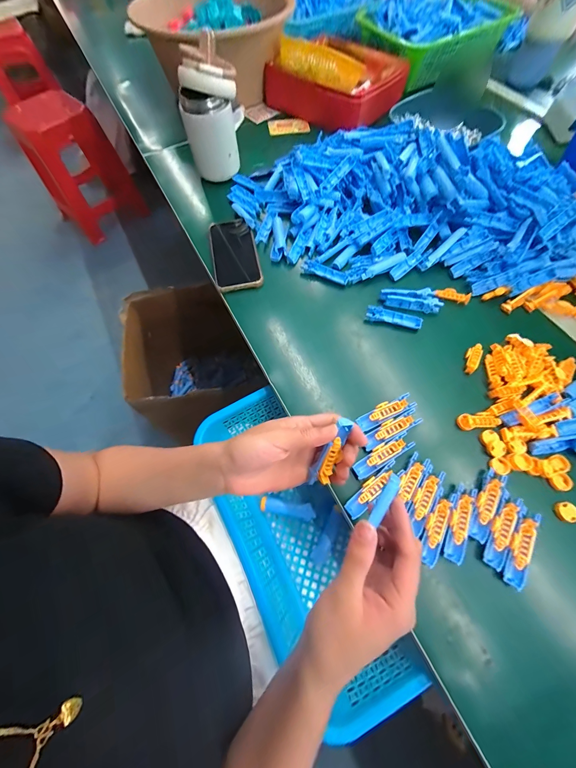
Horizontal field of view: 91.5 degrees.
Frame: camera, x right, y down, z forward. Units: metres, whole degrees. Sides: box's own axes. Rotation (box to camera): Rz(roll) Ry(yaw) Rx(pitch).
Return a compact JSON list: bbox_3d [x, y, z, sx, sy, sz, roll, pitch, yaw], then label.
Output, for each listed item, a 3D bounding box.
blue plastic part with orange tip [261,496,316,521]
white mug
[{"bbox_3d":[0.000,0.180,0.406,0.078,0.014,0.021,7,65,4],"label":"blue plastic part with orange tip"},{"bbox_3d":[-0.129,-0.458,0.488,0.103,0.151,0.074,-11,65,-4],"label":"white mug"}]

